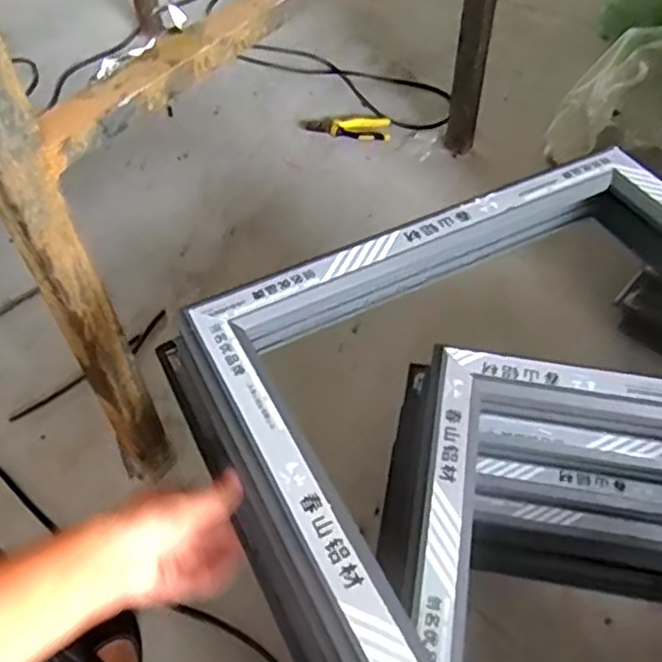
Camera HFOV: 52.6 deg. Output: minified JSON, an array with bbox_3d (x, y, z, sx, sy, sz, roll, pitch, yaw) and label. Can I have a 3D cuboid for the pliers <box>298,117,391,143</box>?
[{"bbox_3d":[0.032,-0.474,1.544,0.204,0.013,0.088,6,52,7],"label":"pliers"}]

